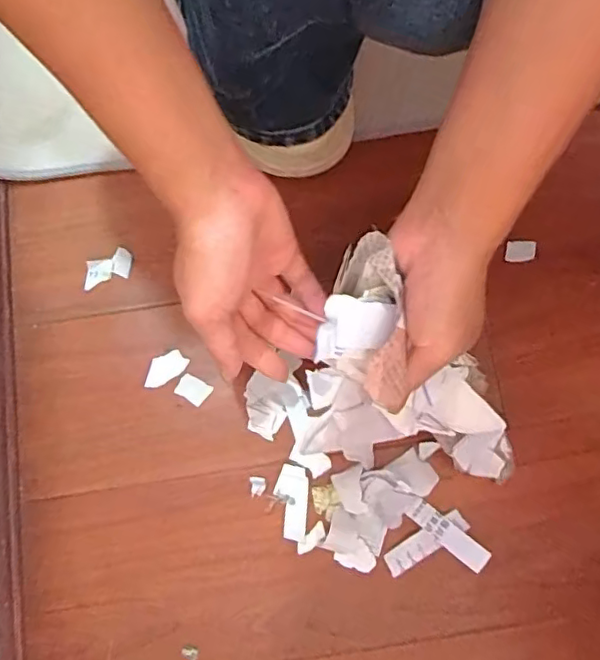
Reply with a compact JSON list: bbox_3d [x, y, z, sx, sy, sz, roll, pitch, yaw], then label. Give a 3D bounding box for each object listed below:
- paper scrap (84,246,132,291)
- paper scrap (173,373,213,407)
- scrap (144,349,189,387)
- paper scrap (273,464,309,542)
[{"bbox_3d":[-0.148,-0.048,0.454,0.038,0.004,0.024,-14,80,-2],"label":"paper scrap"},{"bbox_3d":[-0.079,0.044,0.435,0.023,0.004,0.017,32,81,6],"label":"paper scrap"},{"bbox_3d":[-0.101,0.028,0.438,0.034,0.004,0.020,-38,81,-6],"label":"scrap"},{"bbox_3d":[-0.007,0.122,0.418,0.023,0.004,0.050,5,80,1],"label":"paper scrap"}]

